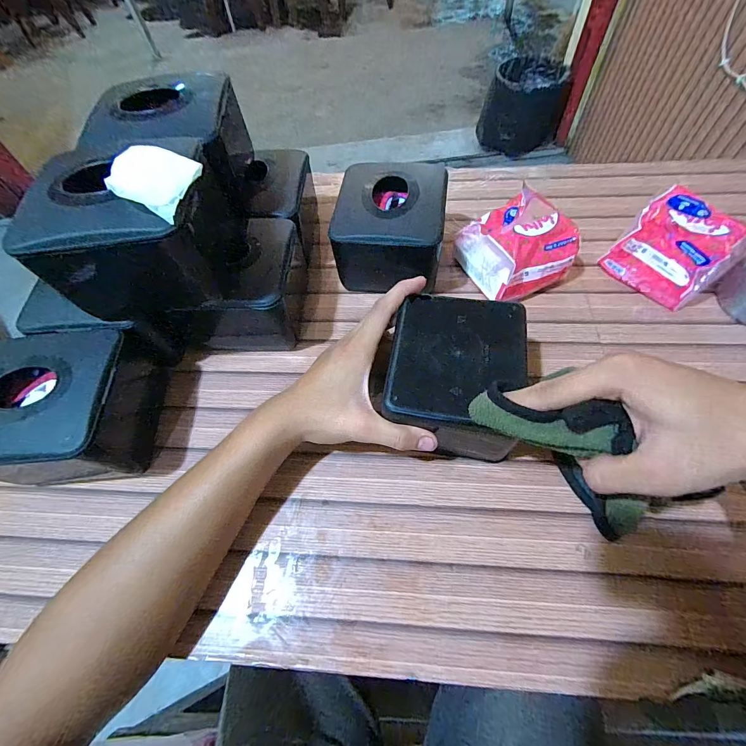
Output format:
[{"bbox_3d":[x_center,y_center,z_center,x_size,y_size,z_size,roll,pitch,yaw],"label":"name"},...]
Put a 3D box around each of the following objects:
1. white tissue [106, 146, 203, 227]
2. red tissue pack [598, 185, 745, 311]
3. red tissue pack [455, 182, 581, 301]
[{"bbox_3d":[-0.155,-0.136,0.251,0.059,0.016,0.059,13,63,12],"label":"white tissue"},{"bbox_3d":[0.327,-0.135,0.385,0.096,0.065,0.095,-36,64,-15],"label":"red tissue pack"},{"bbox_3d":[0.157,-0.142,0.398,0.098,0.080,0.105,-22,61,-8],"label":"red tissue pack"}]

